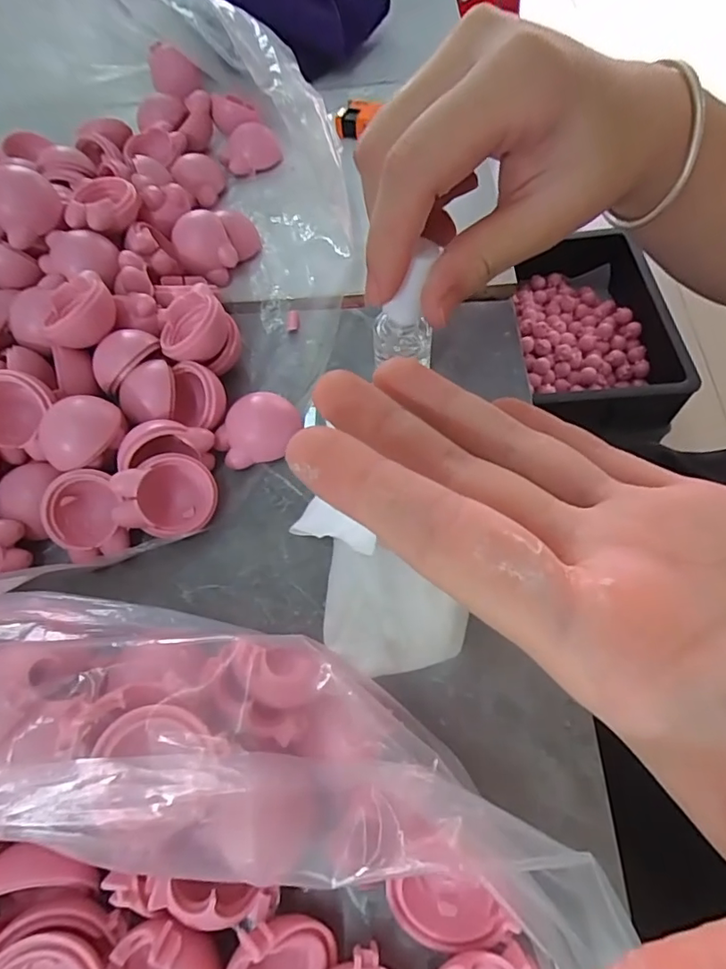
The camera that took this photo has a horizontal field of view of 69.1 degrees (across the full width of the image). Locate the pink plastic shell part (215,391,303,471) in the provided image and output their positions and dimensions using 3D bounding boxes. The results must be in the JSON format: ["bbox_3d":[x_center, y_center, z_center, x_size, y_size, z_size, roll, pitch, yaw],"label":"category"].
[{"bbox_3d":[-0.041,-0.022,0.203,0.032,0.009,0.024,-22,62,-8],"label":"pink plastic shell part"}]

